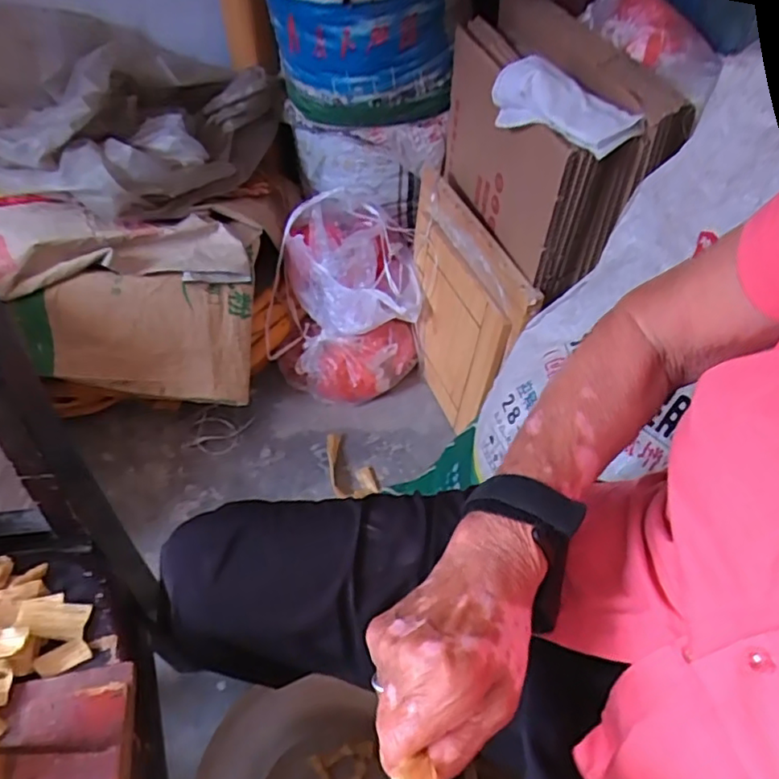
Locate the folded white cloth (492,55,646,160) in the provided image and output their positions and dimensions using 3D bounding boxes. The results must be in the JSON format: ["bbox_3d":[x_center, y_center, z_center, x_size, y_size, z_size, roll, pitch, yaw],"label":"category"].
[{"bbox_3d":[0.222,-0.360,0.768,0.081,0.063,0.200,-26,53,-22],"label":"folded white cloth"}]

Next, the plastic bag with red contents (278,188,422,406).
[{"bbox_3d":[-0.078,-0.167,1.169,0.263,0.286,0.299,0,47,0],"label":"plastic bag with red contents"}]

